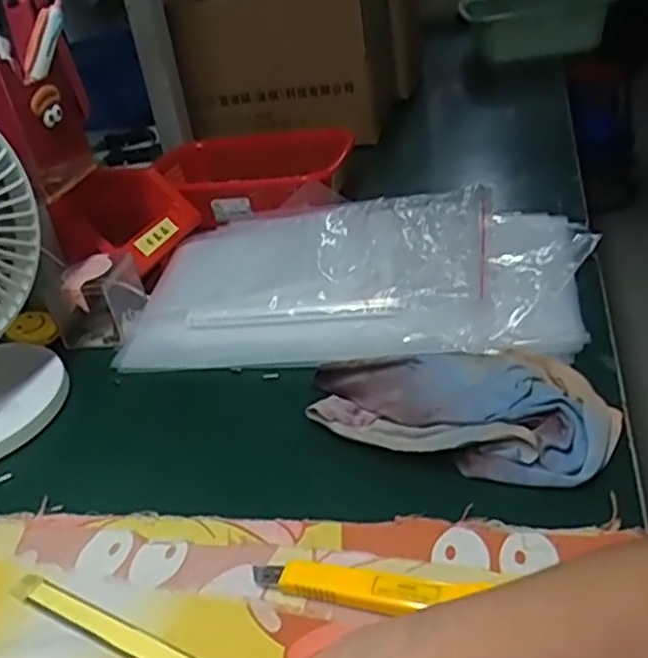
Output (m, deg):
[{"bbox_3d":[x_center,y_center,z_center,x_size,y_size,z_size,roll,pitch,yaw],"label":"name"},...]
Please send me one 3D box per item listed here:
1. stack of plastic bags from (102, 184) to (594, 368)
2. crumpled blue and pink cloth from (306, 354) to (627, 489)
[{"bbox_3d":[0.030,-0.053,0.565,0.353,0.047,0.236,-2,32,11],"label":"stack of plastic bags"},{"bbox_3d":[0.080,0.045,0.425,0.177,0.028,0.095,10,36,27],"label":"crumpled blue and pink cloth"}]

